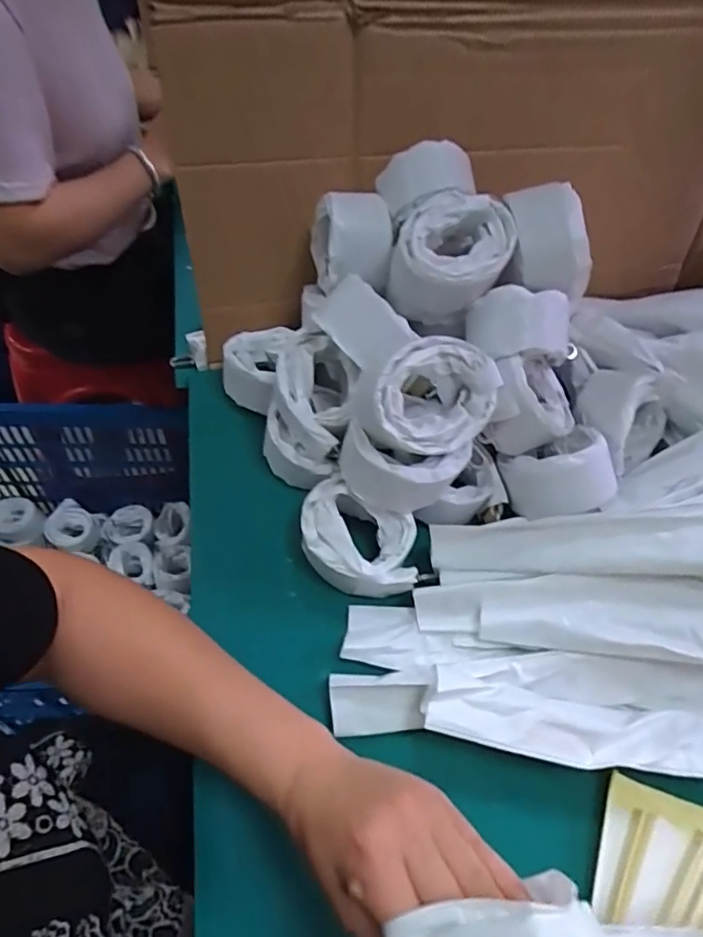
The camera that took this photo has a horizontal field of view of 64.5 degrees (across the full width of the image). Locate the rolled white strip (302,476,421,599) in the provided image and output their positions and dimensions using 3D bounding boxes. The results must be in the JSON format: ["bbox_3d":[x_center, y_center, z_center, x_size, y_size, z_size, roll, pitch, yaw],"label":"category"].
[{"bbox_3d":[0.007,0.063,0.468,0.108,0.049,0.074,24,55,13],"label":"rolled white strip"}]

